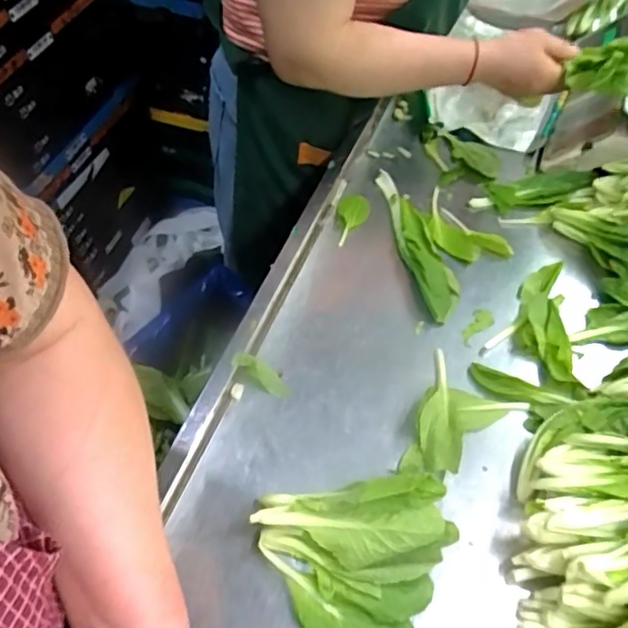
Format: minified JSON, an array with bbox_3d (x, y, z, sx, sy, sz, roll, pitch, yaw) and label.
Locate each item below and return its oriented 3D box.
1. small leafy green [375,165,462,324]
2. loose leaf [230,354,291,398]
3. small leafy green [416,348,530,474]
[{"bbox_3d":[0.128,-0.092,0.747,0.048,0.021,0.235,-11,55,-9],"label":"small leafy green"},{"bbox_3d":[-0.052,0.061,0.614,0.067,0.008,0.025,40,59,-7],"label":"loose leaf"},{"bbox_3d":[0.136,0.099,0.595,0.097,0.020,0.118,35,61,22],"label":"small leafy green"}]

